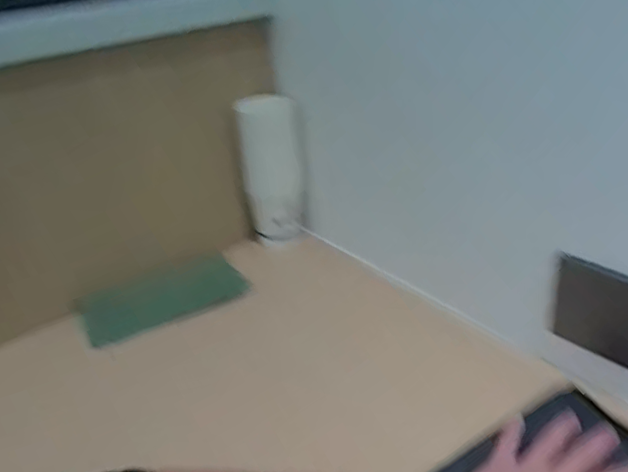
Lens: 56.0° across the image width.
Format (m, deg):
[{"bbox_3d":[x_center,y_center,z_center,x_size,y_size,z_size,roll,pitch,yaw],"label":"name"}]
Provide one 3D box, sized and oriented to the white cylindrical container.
[{"bbox_3d":[-0.056,-0.082,0.788,0.079,0.188,0.068,-5,30,-2],"label":"white cylindrical container"}]

